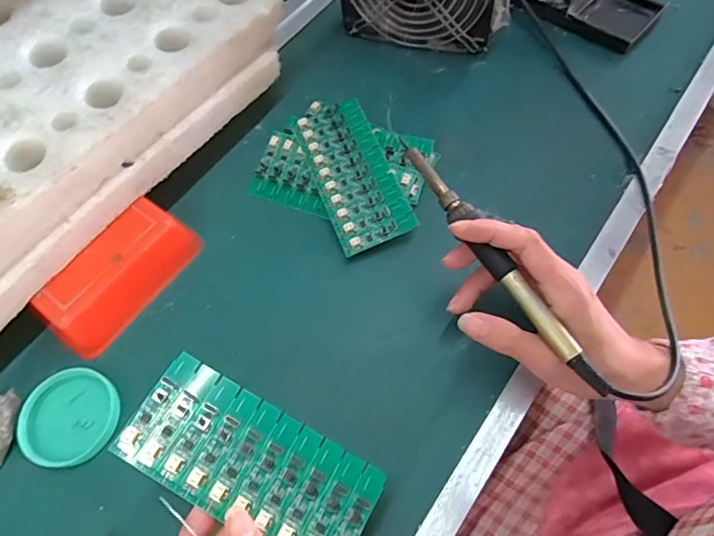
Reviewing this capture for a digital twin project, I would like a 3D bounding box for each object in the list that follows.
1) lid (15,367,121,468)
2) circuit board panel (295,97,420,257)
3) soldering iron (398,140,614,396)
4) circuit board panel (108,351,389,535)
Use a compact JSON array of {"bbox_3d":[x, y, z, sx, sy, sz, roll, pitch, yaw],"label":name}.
[{"bbox_3d":[-0.208,0.107,0.363,0.064,0.011,0.065,-2,62,4],"label":"lid"},{"bbox_3d":[-0.005,-0.082,0.427,0.064,0.008,0.138,-24,69,0],"label":"circuit board panel"},{"bbox_3d":[0.088,-0.008,0.317,0.015,0.013,0.202,-29,71,-13],"label":"soldering iron"},{"bbox_3d":[-0.058,0.108,0.277,0.138,0.005,0.063,30,65,4],"label":"circuit board panel"}]

